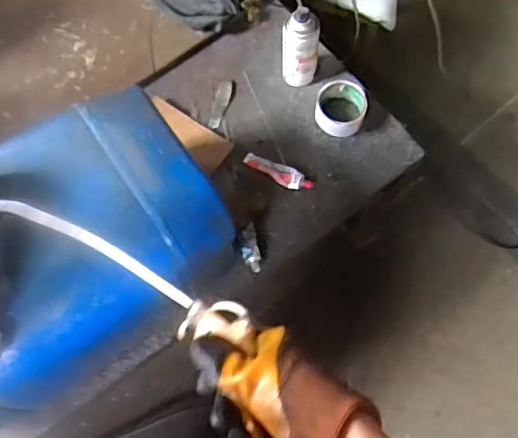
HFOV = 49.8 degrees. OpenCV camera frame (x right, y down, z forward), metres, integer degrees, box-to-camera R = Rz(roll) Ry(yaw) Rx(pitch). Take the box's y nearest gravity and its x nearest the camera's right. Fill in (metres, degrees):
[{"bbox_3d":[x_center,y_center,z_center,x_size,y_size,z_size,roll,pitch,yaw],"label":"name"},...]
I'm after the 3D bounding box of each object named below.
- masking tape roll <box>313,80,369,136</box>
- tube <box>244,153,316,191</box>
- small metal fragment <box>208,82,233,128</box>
[{"bbox_3d":[0.141,-0.190,0.959,0.090,0.046,0.099,0,67,-1],"label":"masking tape roll"},{"bbox_3d":[0.032,-0.076,0.920,0.119,0.020,0.035,23,68,9],"label":"tube"},{"bbox_3d":[-0.069,-0.206,0.999,0.026,0.009,0.105,11,67,4],"label":"small metal fragment"}]

